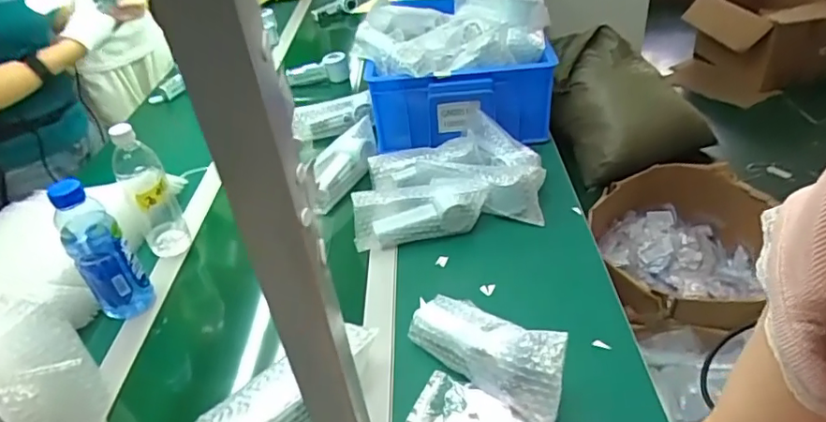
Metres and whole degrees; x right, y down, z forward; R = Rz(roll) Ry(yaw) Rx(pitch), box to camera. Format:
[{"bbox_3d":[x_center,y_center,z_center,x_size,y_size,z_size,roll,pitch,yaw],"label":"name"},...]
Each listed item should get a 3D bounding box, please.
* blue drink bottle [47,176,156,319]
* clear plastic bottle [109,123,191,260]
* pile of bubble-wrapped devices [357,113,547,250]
[{"bbox_3d":[-0.428,0.054,0.762,0.072,0.210,0.064,-31,43,-29],"label":"blue drink bottle"},{"bbox_3d":[-0.415,-0.029,0.870,0.065,0.221,0.063,-24,40,-22],"label":"clear plastic bottle"},{"bbox_3d":[0.053,-0.066,0.944,0.309,0.079,0.247,-8,37,-2],"label":"pile of bubble-wrapped devices"}]

